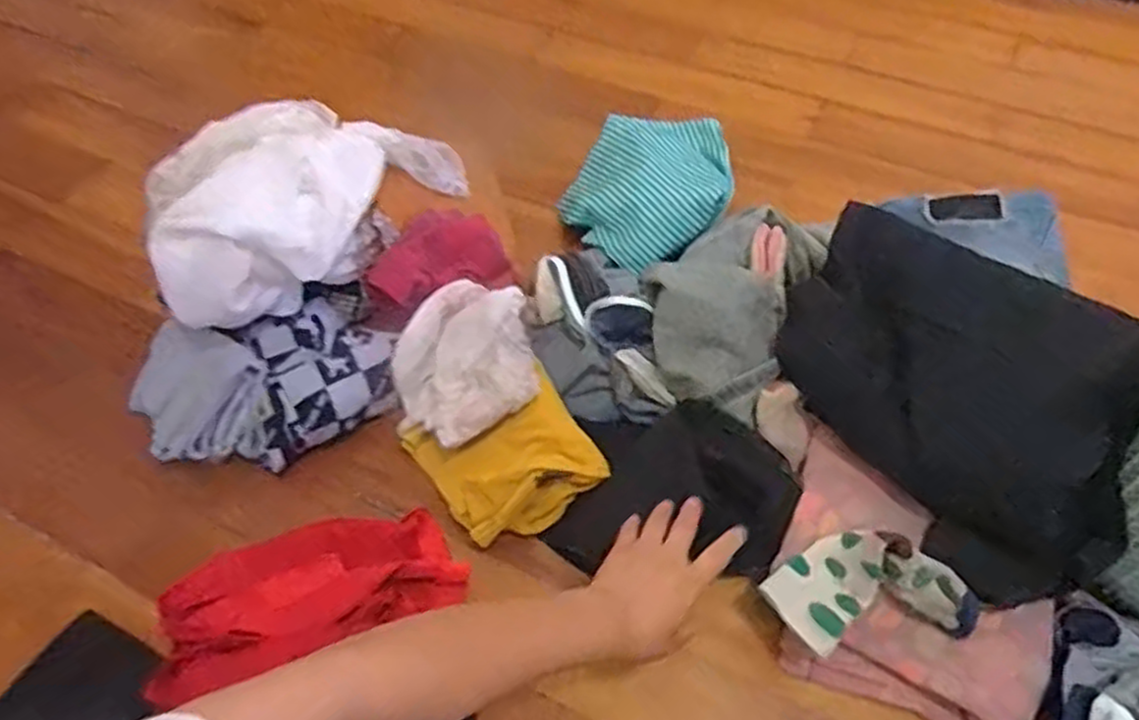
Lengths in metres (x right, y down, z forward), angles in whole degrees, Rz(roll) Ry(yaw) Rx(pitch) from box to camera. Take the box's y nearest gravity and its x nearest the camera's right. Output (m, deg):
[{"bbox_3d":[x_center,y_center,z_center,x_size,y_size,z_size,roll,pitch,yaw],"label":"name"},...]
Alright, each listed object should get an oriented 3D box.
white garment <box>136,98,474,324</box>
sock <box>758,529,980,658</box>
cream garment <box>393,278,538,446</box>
[{"bbox_3d":[-0.272,-0.165,0.815,0.332,0.145,0.151,-20,57,-11],"label":"white garment"},{"bbox_3d":[0.246,0.184,0.636,0.165,0.070,0.090,-9,56,-4],"label":"sock"},{"bbox_3d":[-0.114,0.000,0.804,0.146,0.099,0.185,-10,56,-4],"label":"cream garment"}]

